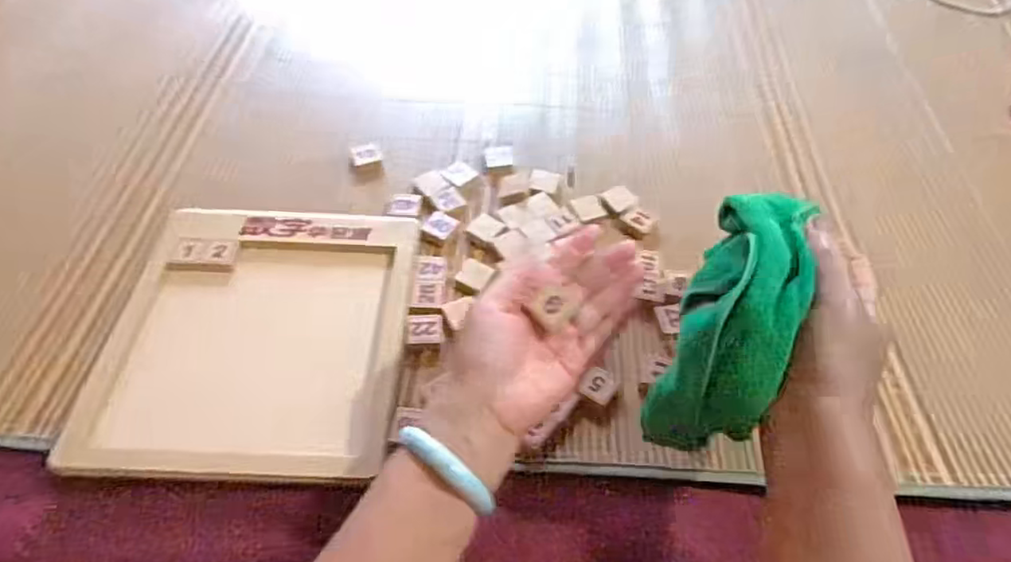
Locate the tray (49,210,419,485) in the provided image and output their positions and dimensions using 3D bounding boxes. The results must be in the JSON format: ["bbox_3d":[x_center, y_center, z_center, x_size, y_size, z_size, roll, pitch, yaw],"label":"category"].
[{"bbox_3d":[-0.199,0.038,0.508,0.230,0.020,0.248,1,53,-3],"label":"tray"}]

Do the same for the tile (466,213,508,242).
[{"bbox_3d":[-0.018,-0.052,0.595,0.031,0.004,0.027,30,60,20],"label":"tile"}]

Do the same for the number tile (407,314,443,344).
[{"bbox_3d":[-0.066,0.040,0.518,0.028,0.006,0.026,-2,54,-1],"label":"number tile"}]

